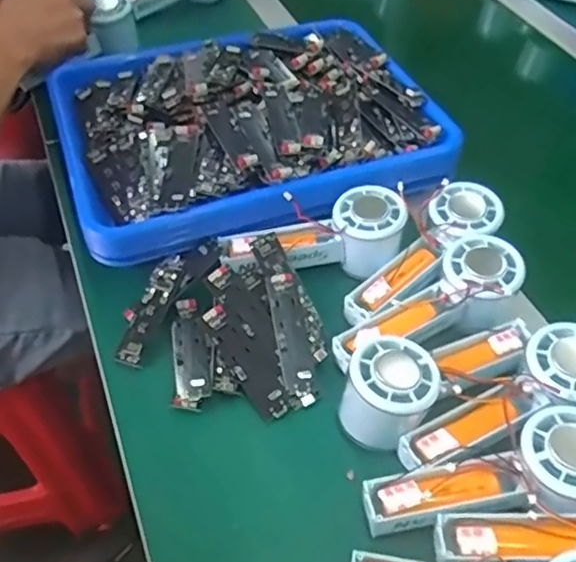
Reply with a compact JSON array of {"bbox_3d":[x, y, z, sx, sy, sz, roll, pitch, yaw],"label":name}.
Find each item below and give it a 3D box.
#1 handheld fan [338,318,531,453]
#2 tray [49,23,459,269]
[{"bbox_3d":[0.106,0.057,0.423,0.152,0.058,0.064,-27,56,-22],"label":"handheld fan"},{"bbox_3d":[-0.039,-0.156,0.568,0.340,0.050,0.266,-18,53,-16],"label":"tray"}]

